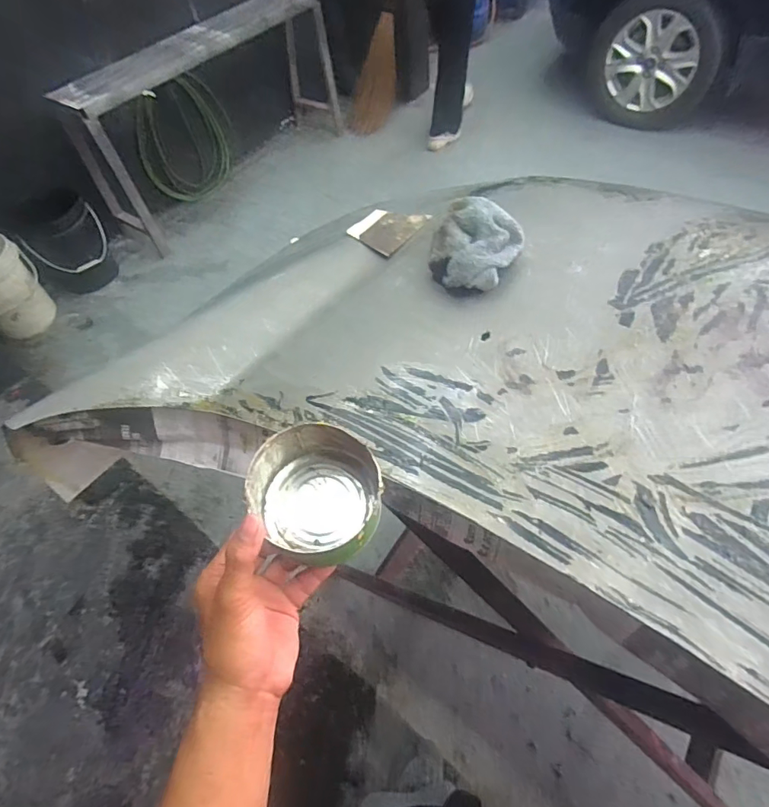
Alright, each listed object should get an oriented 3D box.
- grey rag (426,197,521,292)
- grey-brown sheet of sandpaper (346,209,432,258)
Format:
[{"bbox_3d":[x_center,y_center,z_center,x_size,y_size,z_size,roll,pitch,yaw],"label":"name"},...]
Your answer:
[{"bbox_3d":[0.121,-0.226,0.712,0.127,0.079,0.124,28,64,25],"label":"grey rag"},{"bbox_3d":[0.005,-0.301,0.845,0.102,0.011,0.125,28,62,25],"label":"grey-brown sheet of sandpaper"}]

